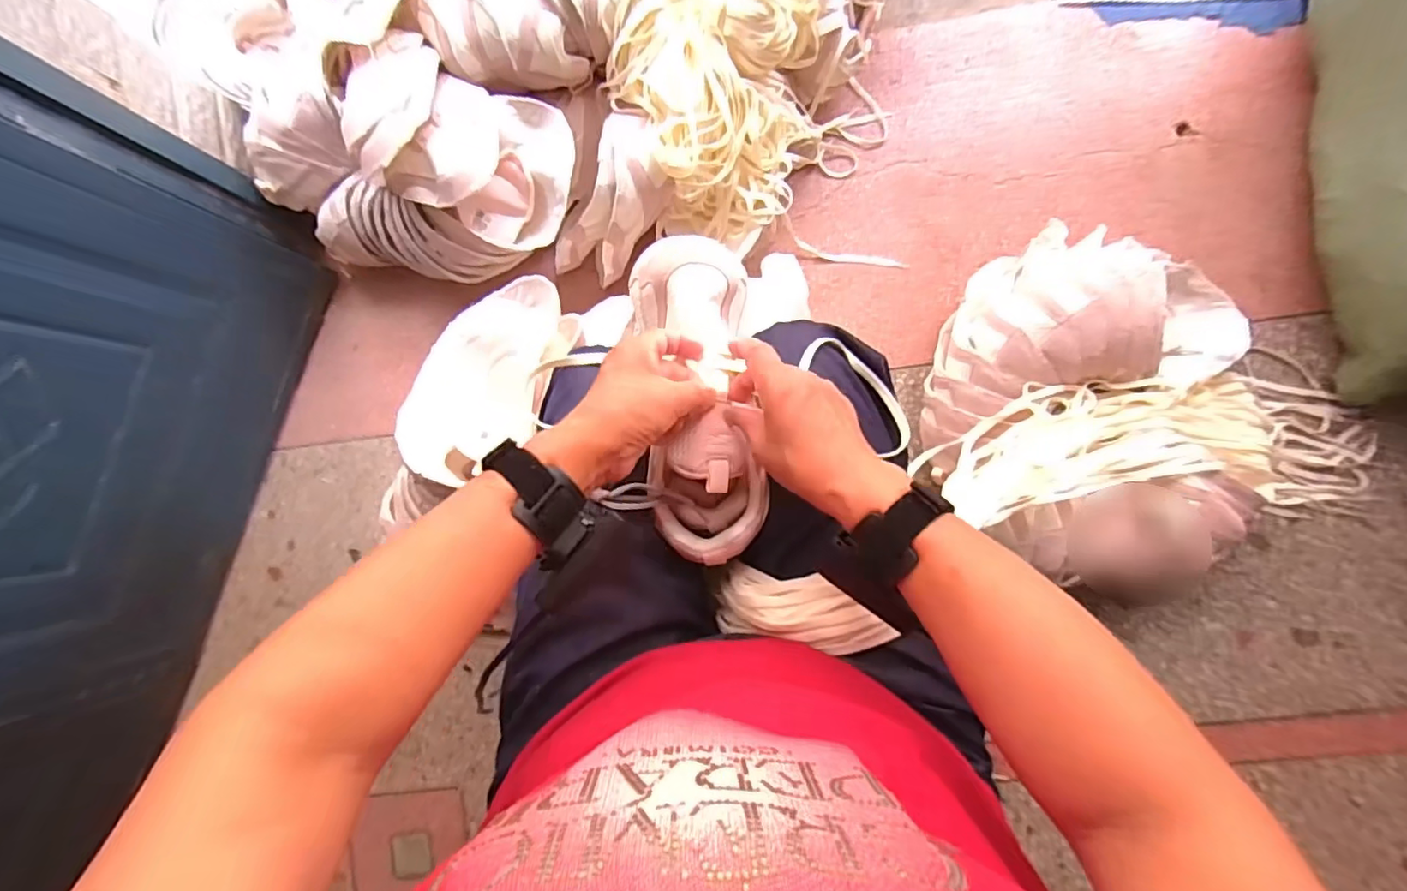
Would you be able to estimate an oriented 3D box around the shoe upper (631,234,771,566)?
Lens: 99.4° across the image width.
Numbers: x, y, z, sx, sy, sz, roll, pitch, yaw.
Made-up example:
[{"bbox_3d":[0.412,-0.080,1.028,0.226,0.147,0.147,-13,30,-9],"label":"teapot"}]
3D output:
[{"bbox_3d":[-0.002,-0.044,0.464,0.086,0.082,0.260,-4,84,4],"label":"shoe upper"}]

